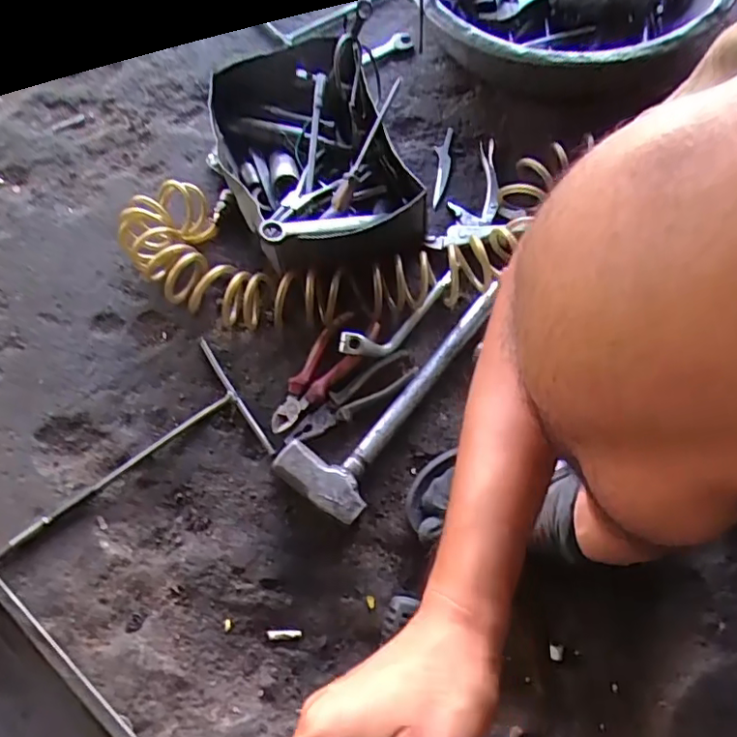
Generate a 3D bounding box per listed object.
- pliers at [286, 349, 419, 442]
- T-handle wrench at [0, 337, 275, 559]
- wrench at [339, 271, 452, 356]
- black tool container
[{"bbox_3d":[-0.017,0.036,0.686,0.174,0.021,0.039,-35,71,-13],"label":"pliers"},{"bbox_3d":[-0.286,0.110,0.669,0.311,0.013,0.164,-32,70,-12],"label":"T-handle wrench"},{"bbox_3d":[0.041,-0.061,0.707,0.174,0.054,0.036,-35,71,-13],"label":"wrench"},{"bbox_3d":[-0.071,-0.267,0.771,0.214,0.124,0.307,-21,68,-8],"label":"black tool container"}]

